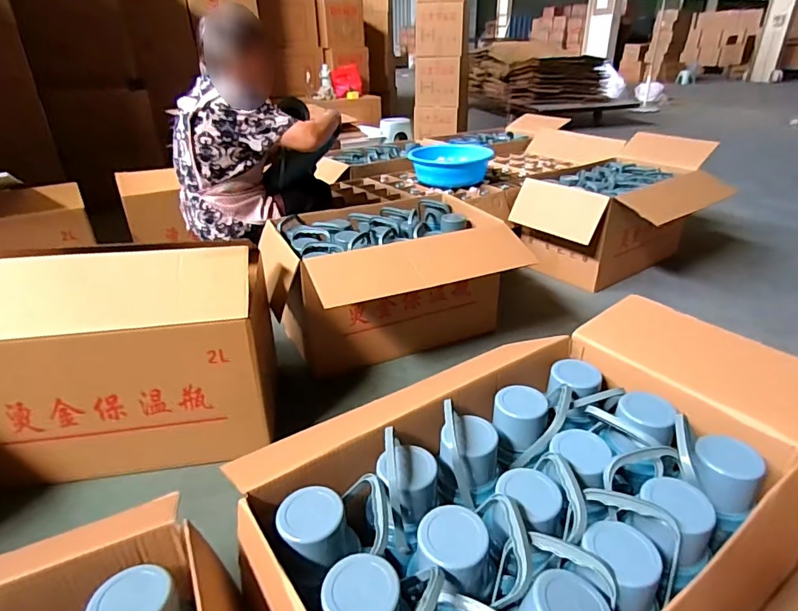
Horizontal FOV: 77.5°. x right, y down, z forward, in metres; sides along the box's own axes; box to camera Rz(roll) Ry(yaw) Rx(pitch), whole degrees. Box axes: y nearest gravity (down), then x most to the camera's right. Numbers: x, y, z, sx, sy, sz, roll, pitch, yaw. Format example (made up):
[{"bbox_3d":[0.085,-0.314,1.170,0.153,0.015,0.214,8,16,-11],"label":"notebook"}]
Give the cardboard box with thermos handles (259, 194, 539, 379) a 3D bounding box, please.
[{"bbox_3d":[-0.018,-0.053,1.690,0.818,0.408,0.472,-9,30,-15],"label":"cardboard box with thermos handles"}]

